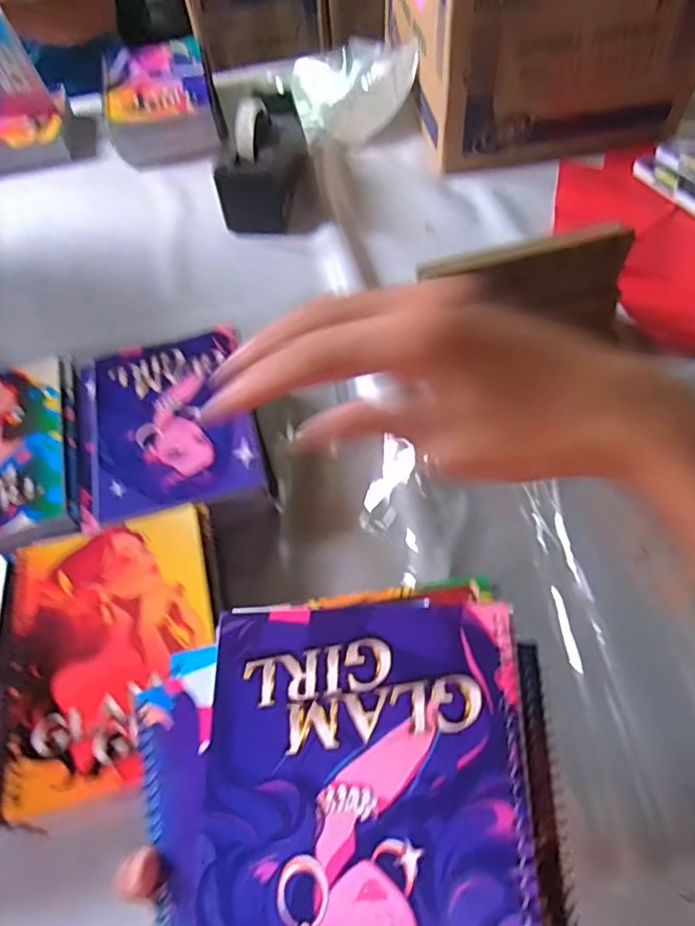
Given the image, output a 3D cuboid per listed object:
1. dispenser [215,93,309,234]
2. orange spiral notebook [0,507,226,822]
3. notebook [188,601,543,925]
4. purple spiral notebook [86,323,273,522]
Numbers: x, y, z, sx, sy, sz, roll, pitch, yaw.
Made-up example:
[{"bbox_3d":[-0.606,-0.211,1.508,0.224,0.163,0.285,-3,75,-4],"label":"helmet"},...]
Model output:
[{"bbox_3d":[-0.110,-0.416,0.782,0.076,0.112,0.187,5,57,7],"label":"dispenser"},{"bbox_3d":[-0.178,0.135,0.446,0.160,0.010,0.201,-12,59,-3],"label":"orange spiral notebook"},{"bbox_3d":[0.004,0.164,0.255,0.147,0.008,0.198,-6,64,15],"label":"notebook"},{"bbox_3d":[-0.168,-0.044,0.562,0.154,0.019,0.194,-16,59,-5],"label":"purple spiral notebook"}]

